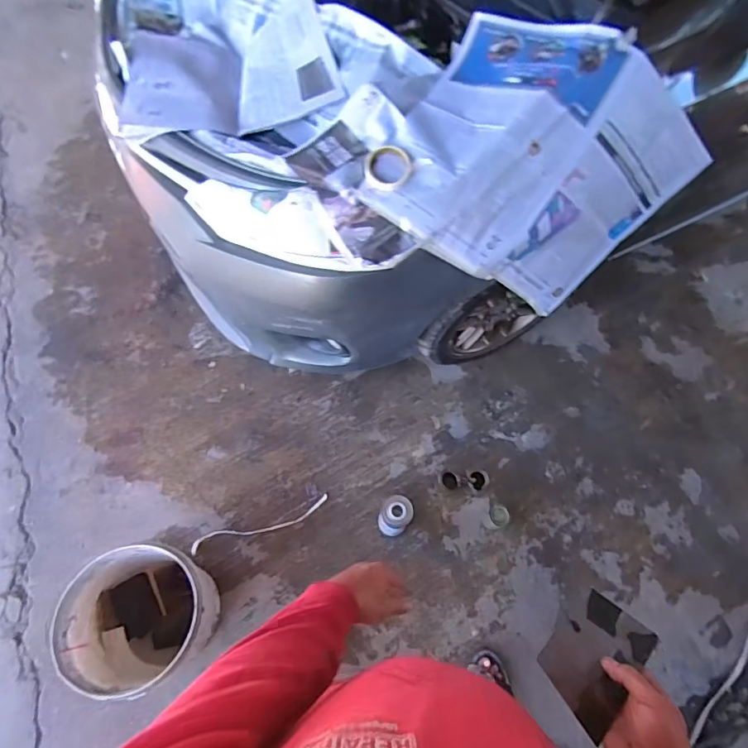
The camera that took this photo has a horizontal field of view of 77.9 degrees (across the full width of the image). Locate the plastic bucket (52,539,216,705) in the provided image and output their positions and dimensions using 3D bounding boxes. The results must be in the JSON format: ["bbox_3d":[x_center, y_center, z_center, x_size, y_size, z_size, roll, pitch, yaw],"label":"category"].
[{"bbox_3d":[-0.541,0.585,1.130,0.296,0.283,0.289,2,64,-4],"label":"plastic bucket"}]

